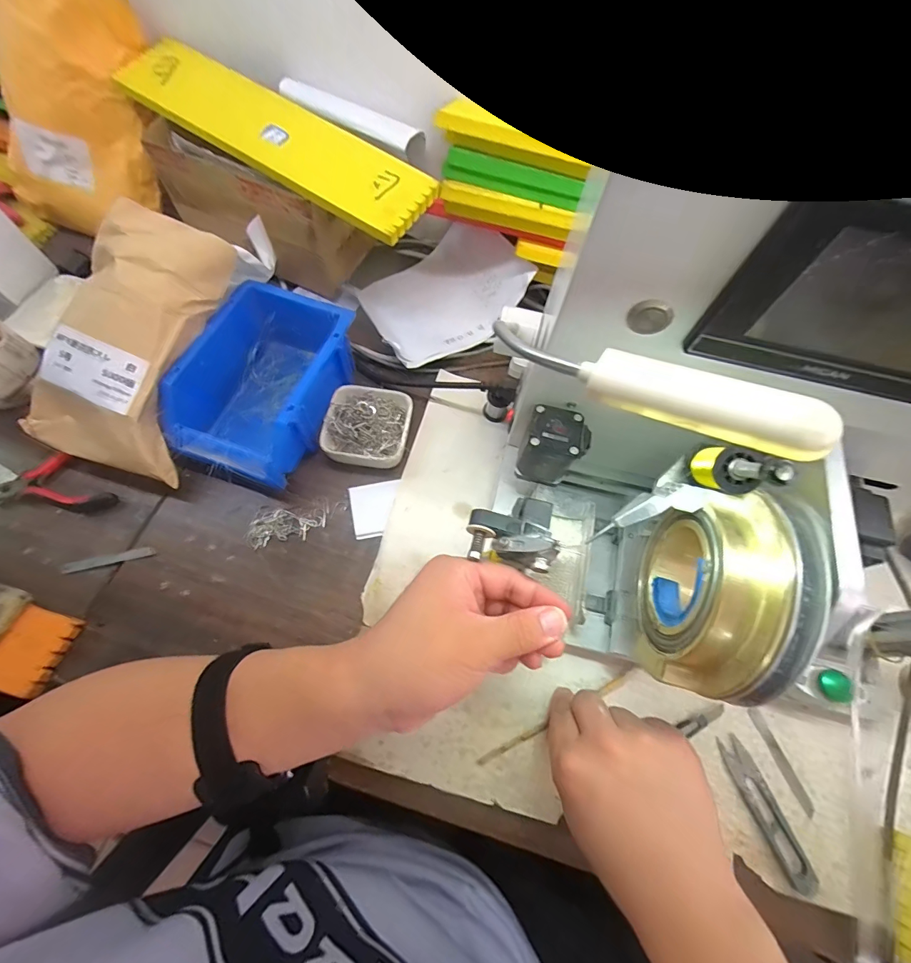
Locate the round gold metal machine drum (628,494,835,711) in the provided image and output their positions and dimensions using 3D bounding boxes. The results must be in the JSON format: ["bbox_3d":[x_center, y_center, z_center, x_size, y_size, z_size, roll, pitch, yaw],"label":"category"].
[{"bbox_3d":[0.147,0.065,0.239,0.047,0.097,0.104,16,67,5],"label":"round gold metal machine drum"}]

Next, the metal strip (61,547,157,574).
[{"bbox_3d":[-0.316,0.071,0.383,0.082,0.005,0.009,-9,67,-6],"label":"metal strip"}]

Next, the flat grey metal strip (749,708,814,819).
[{"bbox_3d":[0.267,0.229,0.345,0.010,0.004,0.079,-17,68,-9],"label":"flat grey metal strip"}]

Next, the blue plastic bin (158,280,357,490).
[{"bbox_3d":[-0.183,-0.102,0.428,0.123,0.084,0.200,21,67,7],"label":"blue plastic bin"}]

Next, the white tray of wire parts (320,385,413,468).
[{"bbox_3d":[-0.089,-0.054,0.430,0.081,0.028,0.089,11,66,3],"label":"white tray of wire parts"}]

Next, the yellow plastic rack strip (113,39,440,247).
[{"bbox_3d":[-0.182,-0.339,0.410,0.348,0.013,0.082,32,76,7],"label":"yellow plastic rack strip"}]

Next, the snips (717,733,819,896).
[{"bbox_3d":[0.242,0.257,0.328,0.022,0.006,0.105,-17,68,-9],"label":"snips"}]

